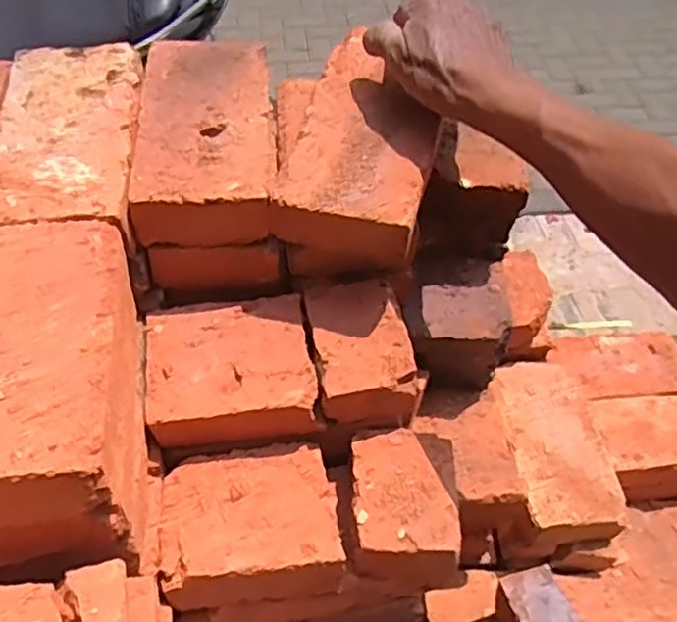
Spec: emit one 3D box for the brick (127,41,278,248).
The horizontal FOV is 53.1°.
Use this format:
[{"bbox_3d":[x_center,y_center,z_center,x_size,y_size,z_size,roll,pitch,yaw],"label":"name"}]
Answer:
[{"bbox_3d":[-0.101,-0.142,0.532,0.100,0.047,0.189,-3,60,-4],"label":"brick"}]

